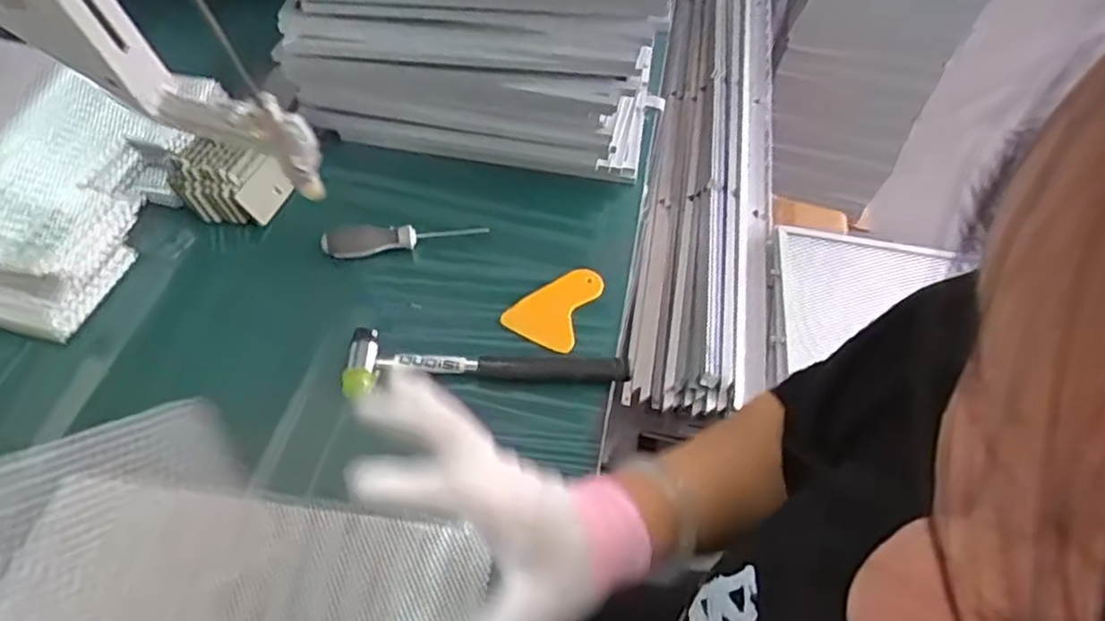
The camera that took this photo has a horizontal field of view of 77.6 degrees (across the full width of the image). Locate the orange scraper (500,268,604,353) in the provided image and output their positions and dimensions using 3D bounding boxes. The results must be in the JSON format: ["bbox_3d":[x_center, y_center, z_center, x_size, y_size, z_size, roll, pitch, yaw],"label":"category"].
[{"bbox_3d":[0.003,-0.010,0.667,0.069,0.009,0.101,24,57,9],"label":"orange scraper"}]

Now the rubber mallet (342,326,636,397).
[{"bbox_3d":[-0.055,0.049,0.604,0.243,0.027,0.055,1,52,-4],"label":"rubber mallet"}]

